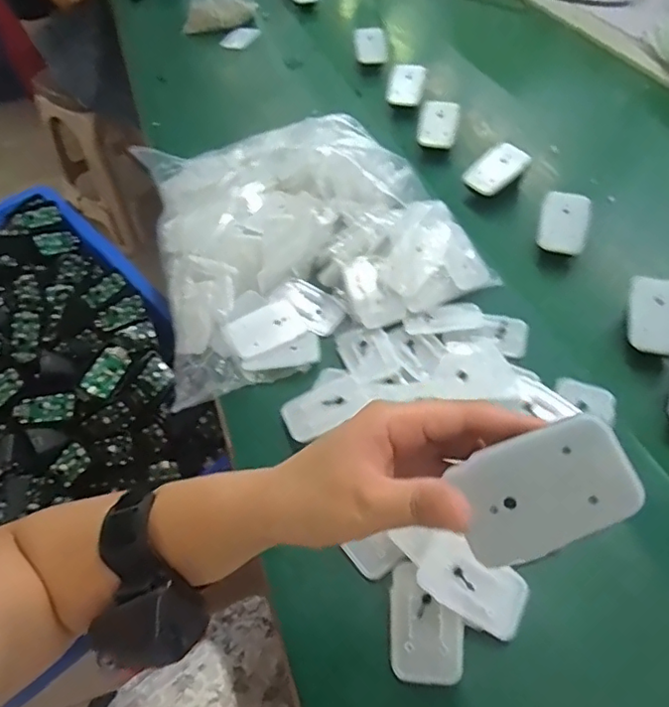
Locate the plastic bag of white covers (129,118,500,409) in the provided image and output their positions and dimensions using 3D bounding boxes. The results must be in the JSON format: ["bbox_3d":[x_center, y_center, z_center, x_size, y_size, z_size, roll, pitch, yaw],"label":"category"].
[{"bbox_3d":[-0.046,-0.135,0.576,0.299,0.071,0.299,-22,54,-12],"label":"plastic bag of white covers"}]

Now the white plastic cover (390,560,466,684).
[{"bbox_3d":[0.059,0.173,0.368,0.044,0.011,0.069,0,52,5],"label":"white plastic cover"}]

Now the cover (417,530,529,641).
[{"bbox_3d":[0.092,0.151,0.373,0.069,0.007,0.044,30,58,9],"label":"cover"}]

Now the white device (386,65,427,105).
[{"bbox_3d":[0.096,-0.357,0.759,0.045,0.051,0.013,11,14,0],"label":"white device"}]

